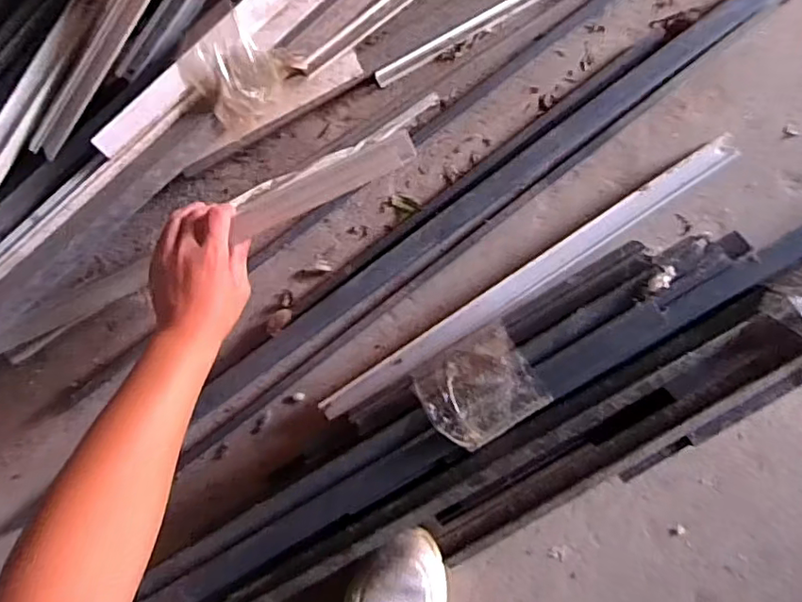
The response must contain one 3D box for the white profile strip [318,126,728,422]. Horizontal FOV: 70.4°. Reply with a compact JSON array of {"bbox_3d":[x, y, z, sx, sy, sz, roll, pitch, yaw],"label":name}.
[{"bbox_3d":[0.128,-0.018,0.600,0.495,0.023,0.035,-34,86,3],"label":"white profile strip"}]

